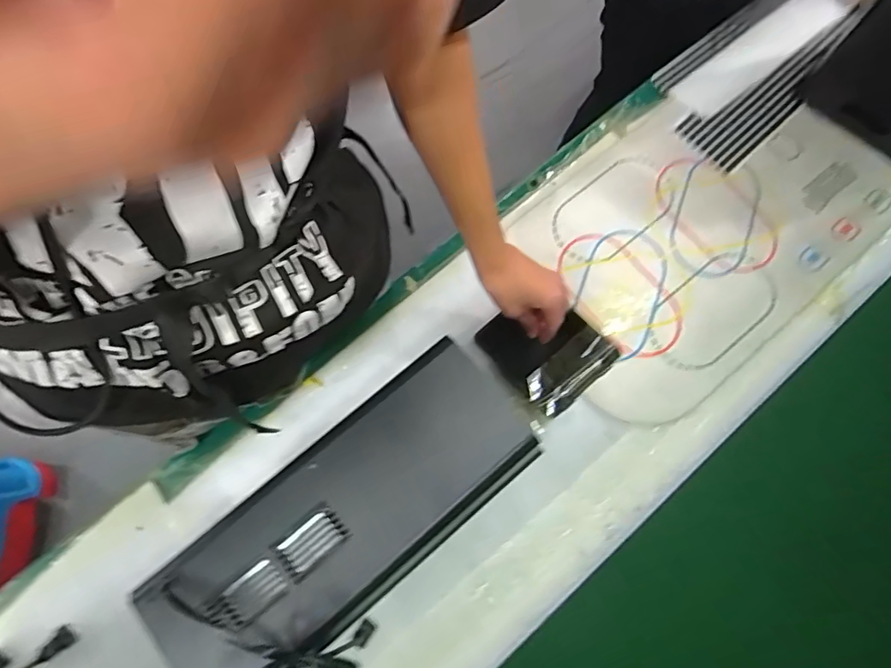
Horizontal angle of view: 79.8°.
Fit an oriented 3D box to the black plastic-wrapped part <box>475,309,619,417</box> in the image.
[{"bbox_3d":[0.119,0.019,0.643,0.120,0.033,0.133,-37,75,-10],"label":"black plastic-wrapped part"}]

